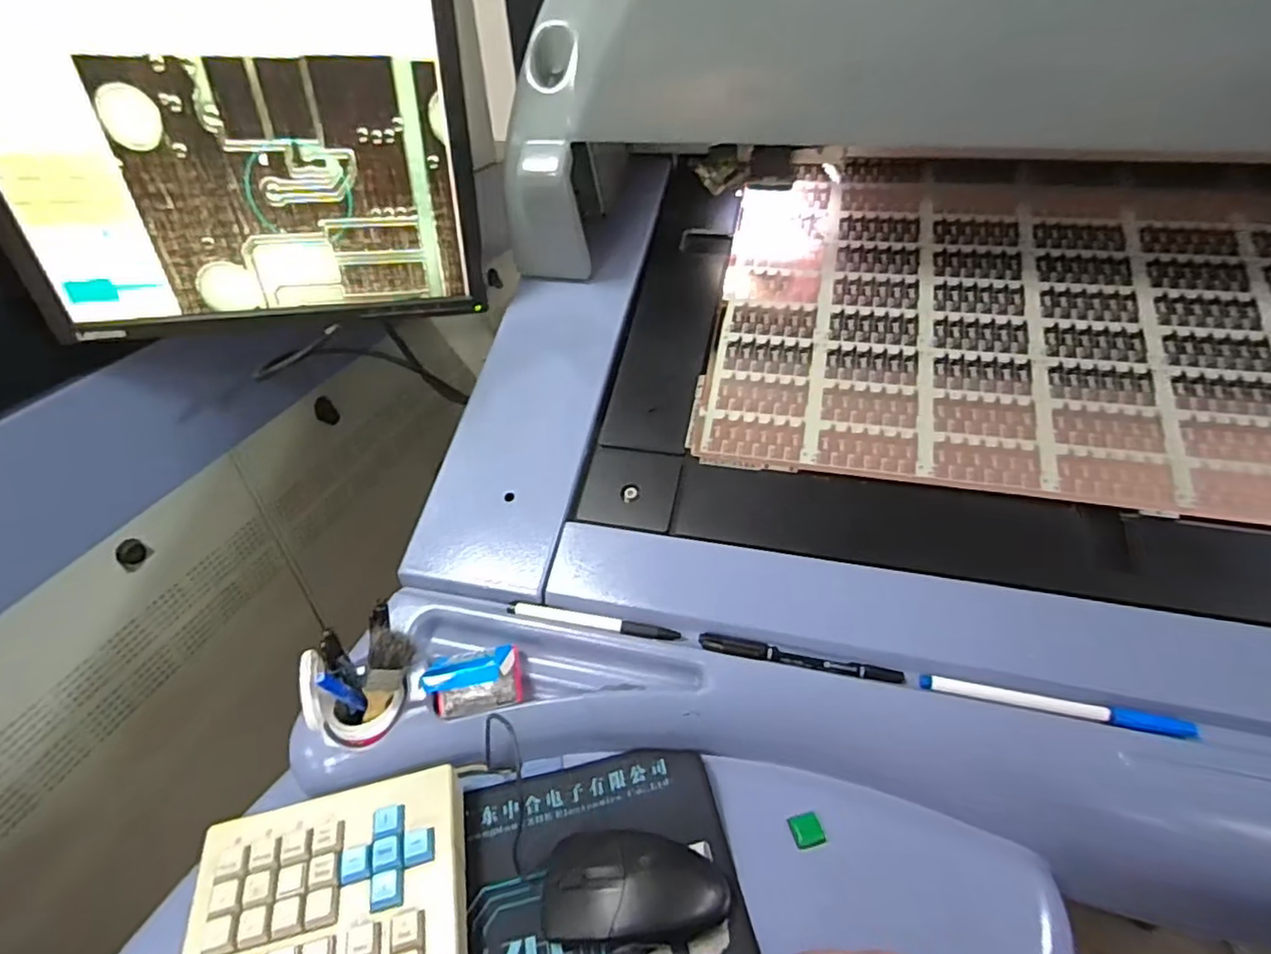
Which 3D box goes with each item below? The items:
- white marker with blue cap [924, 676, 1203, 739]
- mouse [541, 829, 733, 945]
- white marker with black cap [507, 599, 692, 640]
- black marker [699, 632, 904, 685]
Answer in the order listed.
[{"bbox_3d":[0.272,0.148,0.421,0.158,0.012,0.013,9,40,13],"label":"white marker with blue cap"},{"bbox_3d":[0.000,0.250,0.393,0.111,0.032,0.056,-4,39,-2],"label":"mouse"},{"bbox_3d":[-0.031,0.108,0.483,0.133,0.009,0.011,7,40,11],"label":"white marker with black cap"},{"bbox_3d":[0.115,0.129,0.452,0.140,0.011,0.013,8,40,13],"label":"black marker"}]

